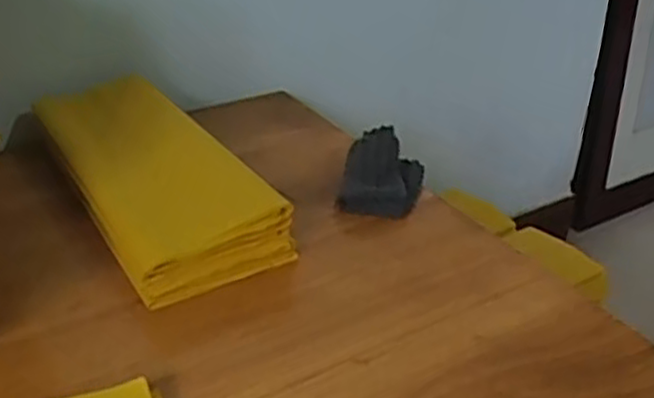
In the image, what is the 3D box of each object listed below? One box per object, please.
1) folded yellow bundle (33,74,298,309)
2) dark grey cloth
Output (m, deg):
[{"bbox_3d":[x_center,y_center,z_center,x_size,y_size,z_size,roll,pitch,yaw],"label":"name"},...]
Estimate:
[{"bbox_3d":[-0.155,-0.024,0.653,0.132,0.067,0.300,-19,35,-29],"label":"folded yellow bundle"},{"bbox_3d":[0.053,-0.028,0.685,0.071,0.041,0.107,5,31,8],"label":"dark grey cloth"}]

